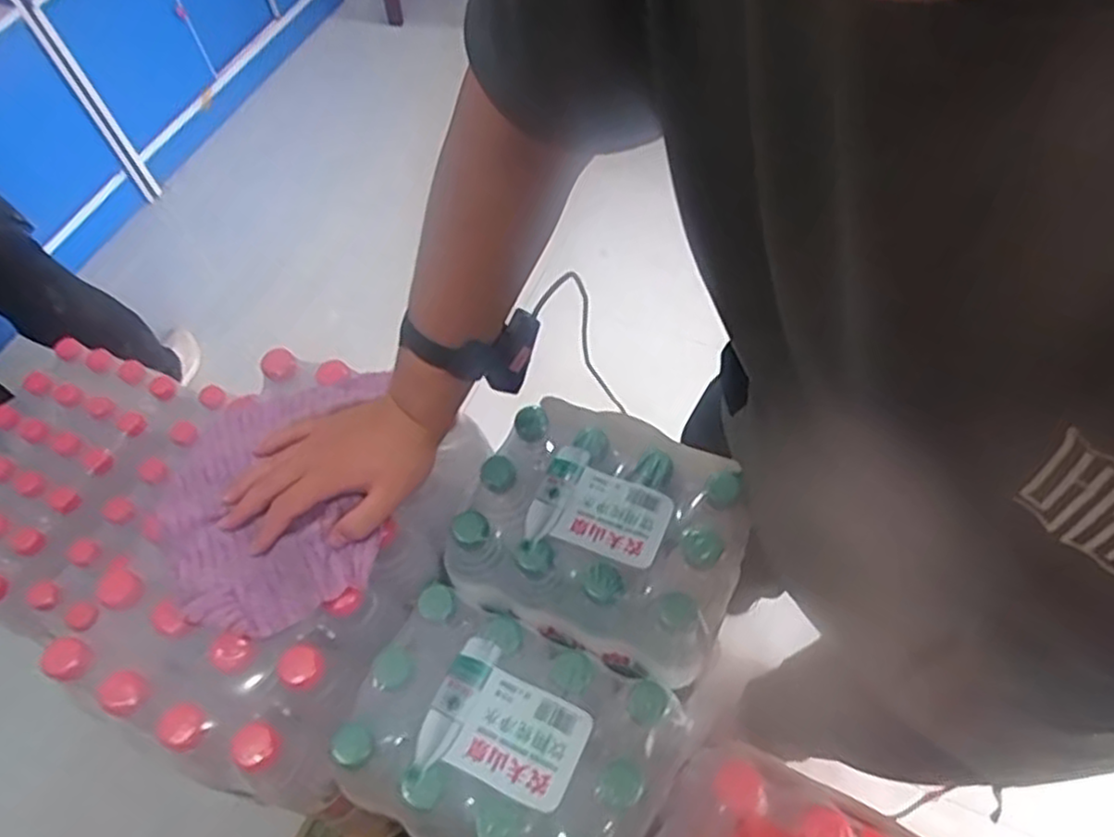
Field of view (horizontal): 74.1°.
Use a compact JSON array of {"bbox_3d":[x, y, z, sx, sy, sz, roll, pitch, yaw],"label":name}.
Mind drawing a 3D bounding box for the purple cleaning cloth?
[{"bbox_3d":[-0.246,0.061,0.626,0.181,0.022,0.232,-7,57,0],"label":"purple cleaning cloth"}]

